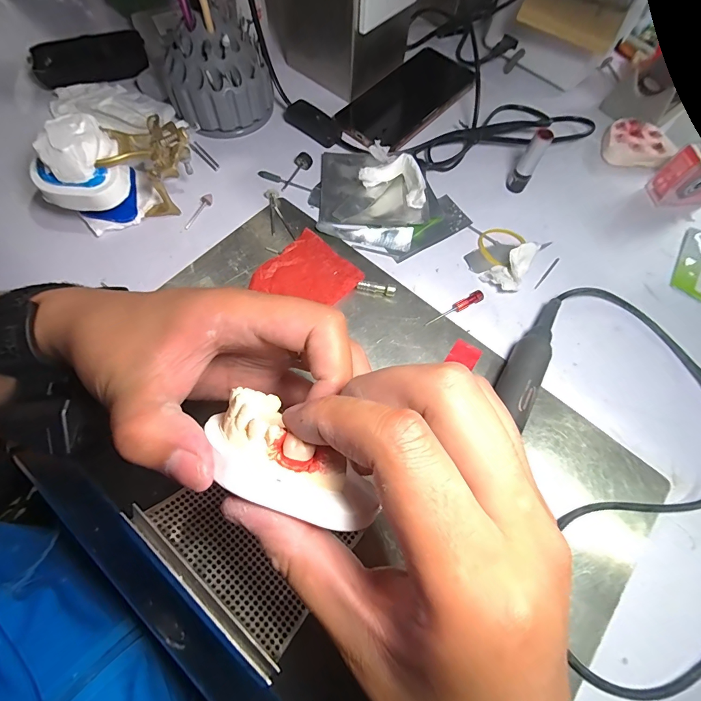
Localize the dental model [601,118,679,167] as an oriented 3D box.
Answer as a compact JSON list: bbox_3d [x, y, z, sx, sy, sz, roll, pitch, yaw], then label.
[{"bbox_3d":[0.308,-0.222,0.396,0.068,0.016,0.055,12,67,2],"label":"dental model"}]

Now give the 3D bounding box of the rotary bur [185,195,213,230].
[{"bbox_3d":[-0.141,-0.129,0.341,0.006,0.008,0.040,34,84,11],"label":"rotary bur"}]

